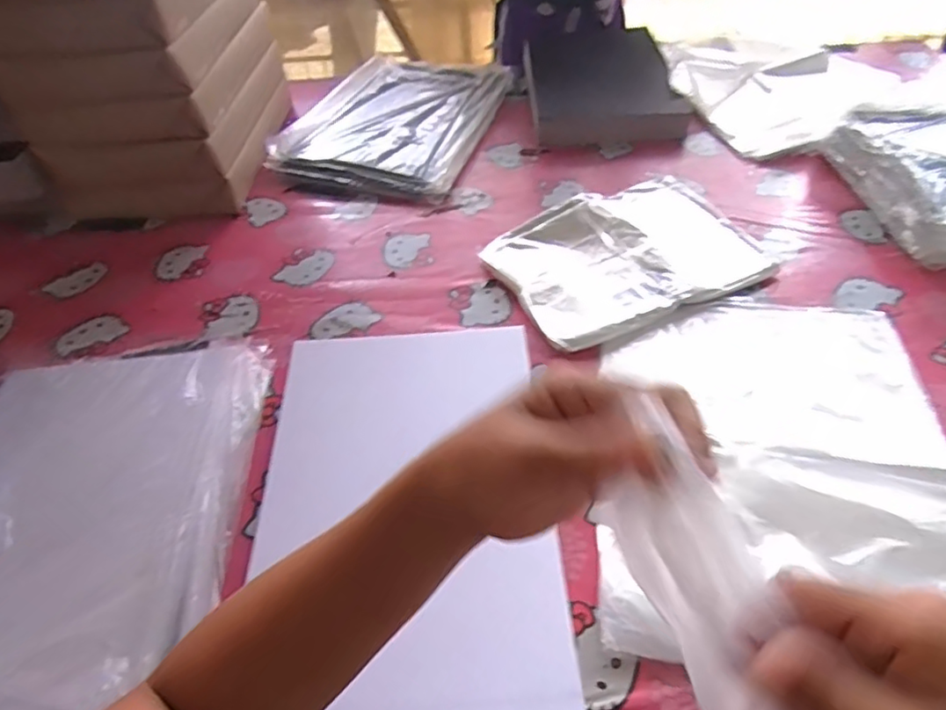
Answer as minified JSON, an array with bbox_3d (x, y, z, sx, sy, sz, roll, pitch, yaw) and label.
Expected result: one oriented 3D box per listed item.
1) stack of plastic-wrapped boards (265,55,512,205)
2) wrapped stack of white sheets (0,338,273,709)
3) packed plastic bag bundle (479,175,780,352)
[{"bbox_3d":[-0.132,-0.409,1.070,0.316,0.072,0.418,10,45,17],"label":"stack of plastic-wrapped boards"},{"bbox_3d":[-0.383,0.149,0.572,0.326,0.040,0.414,-8,43,-1],"label":"wrapped stack of white sheets"},{"bbox_3d":[0.198,-0.137,0.788,0.327,0.046,0.236,-21,44,-15],"label":"packed plastic bag bundle"}]

